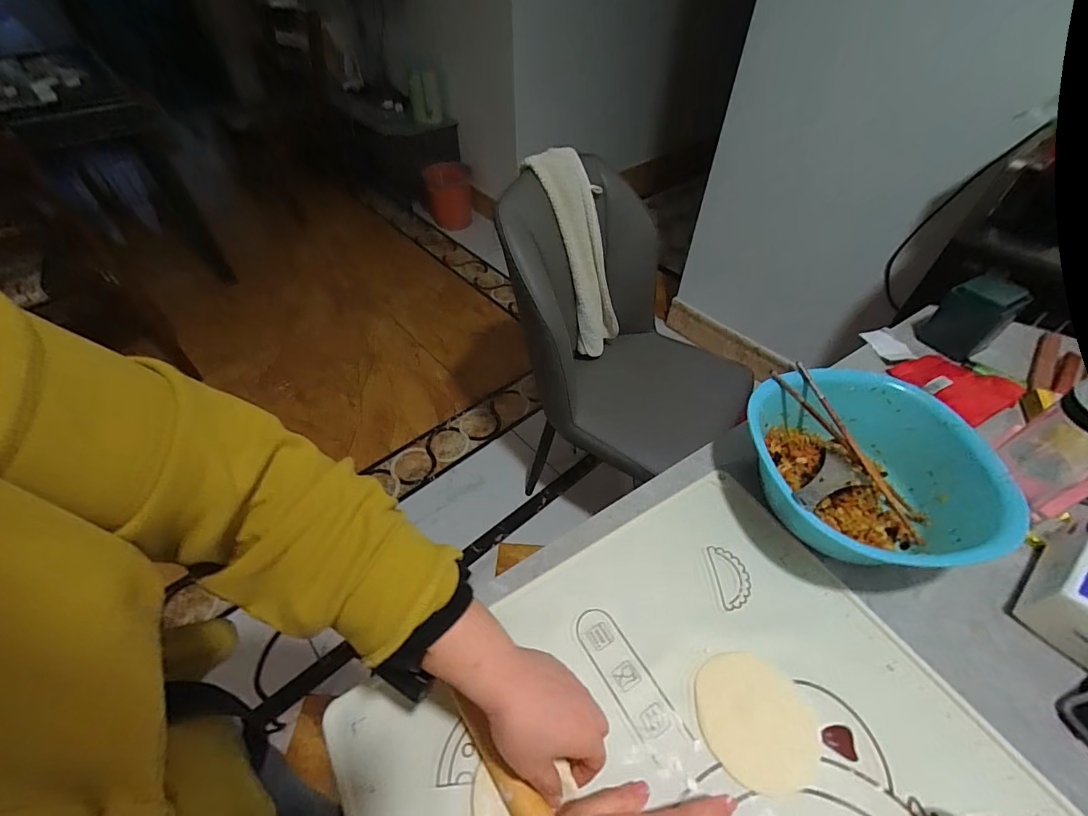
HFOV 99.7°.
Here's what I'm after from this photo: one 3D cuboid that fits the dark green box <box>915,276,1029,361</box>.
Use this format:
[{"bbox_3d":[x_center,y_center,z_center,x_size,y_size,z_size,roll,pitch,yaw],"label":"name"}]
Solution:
[{"bbox_3d":[0.661,-0.138,0.718,0.063,0.104,0.091,-28,54,-23],"label":"dark green box"}]

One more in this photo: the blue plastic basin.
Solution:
[{"bbox_3d":[0.359,0.076,0.530,0.227,0.102,0.245,0,48,0],"label":"blue plastic basin"}]

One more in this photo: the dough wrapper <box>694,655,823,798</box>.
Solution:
[{"bbox_3d":[0.188,0.275,0.406,0.099,0.004,0.100,0,48,0],"label":"dough wrapper"}]

